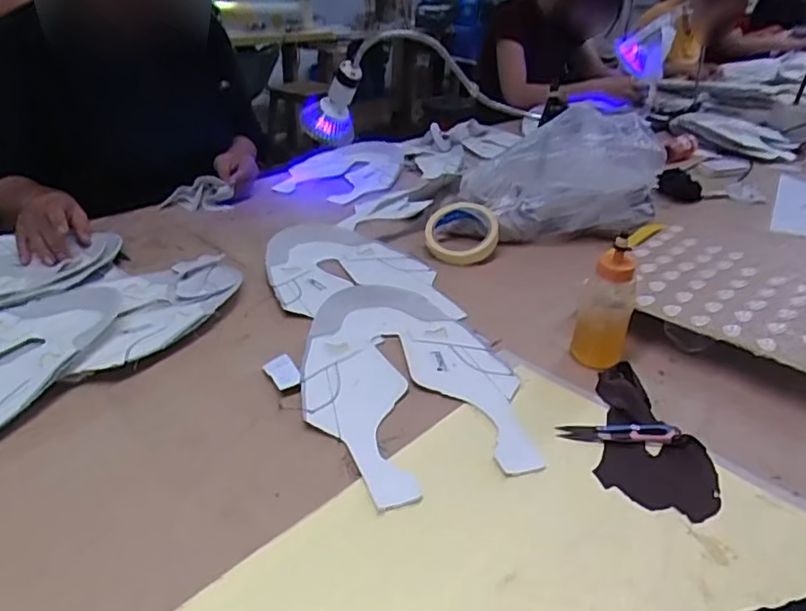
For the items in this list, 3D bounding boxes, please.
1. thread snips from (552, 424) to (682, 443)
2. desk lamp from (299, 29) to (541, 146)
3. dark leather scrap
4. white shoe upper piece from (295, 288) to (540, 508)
[{"bbox_3d":[0.184,0.107,0.506,0.098,0.015,0.020,6,32,6],"label":"thread snips"},{"bbox_3d":[0.021,-0.359,0.958,0.354,0.170,0.232,-18,37,-31],"label":"desk lamp"},{"bbox_3d":[0.216,0.109,0.508,0.090,0.013,0.159,11,32,13],"label":"dark leather scrap"},{"bbox_3d":[-0.001,0.060,0.574,0.196,0.015,0.297,-9,33,-19],"label":"white shoe upper piece"}]

